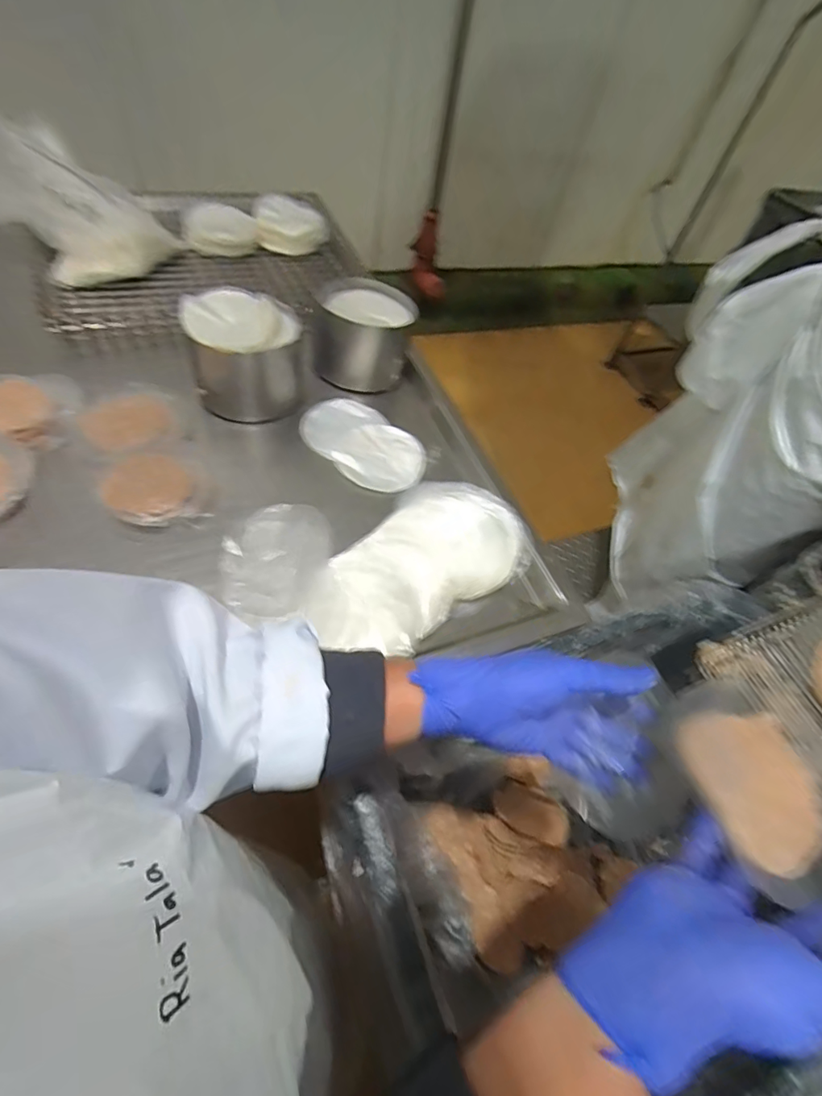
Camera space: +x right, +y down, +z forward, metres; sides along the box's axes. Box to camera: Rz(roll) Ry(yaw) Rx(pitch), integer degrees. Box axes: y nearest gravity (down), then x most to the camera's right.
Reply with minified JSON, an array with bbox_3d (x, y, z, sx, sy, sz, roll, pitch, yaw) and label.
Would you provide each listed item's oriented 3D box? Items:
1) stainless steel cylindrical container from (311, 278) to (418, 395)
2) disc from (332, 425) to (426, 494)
[{"bbox_3d":[-0.073,-0.311,0.740,0.134,0.121,0.127,5,55,-7],"label":"stainless steel cylindrical container"},{"bbox_3d":[-0.042,-0.124,0.665,0.118,0.021,0.110,5,55,-7],"label":"disc"}]

